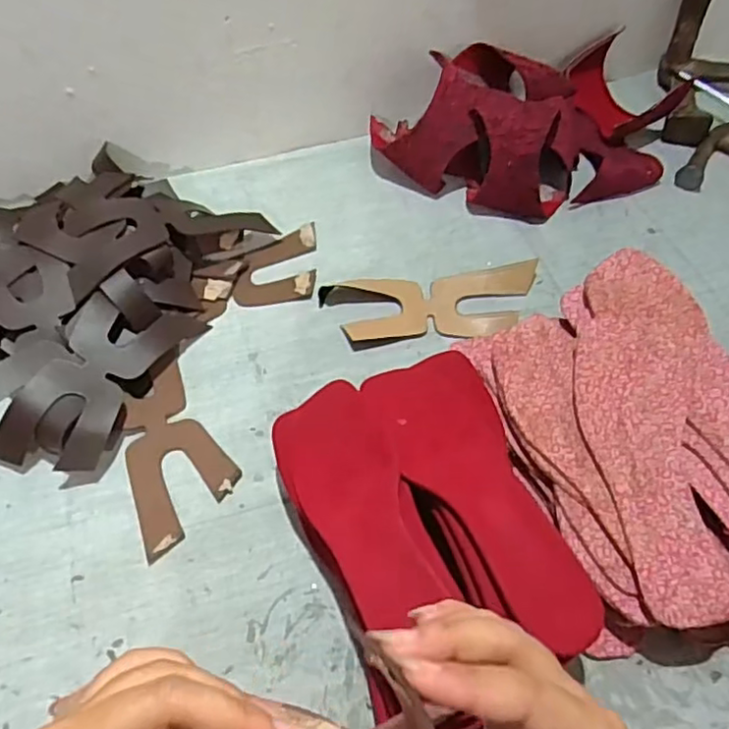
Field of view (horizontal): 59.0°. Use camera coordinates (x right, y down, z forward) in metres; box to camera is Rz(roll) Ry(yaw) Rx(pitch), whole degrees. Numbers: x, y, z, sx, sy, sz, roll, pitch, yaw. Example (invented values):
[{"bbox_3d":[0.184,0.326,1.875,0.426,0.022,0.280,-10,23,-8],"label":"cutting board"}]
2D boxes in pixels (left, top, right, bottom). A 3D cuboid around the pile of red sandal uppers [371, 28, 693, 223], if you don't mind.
[{"bbox_3d":[0.186,-0.265,0.723,0.315,0.104,0.191,-18,59,-13],"label":"pile of red sandal uppers"}]

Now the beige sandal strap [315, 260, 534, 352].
[{"bbox_3d":[0.067,-0.061,0.630,0.211,0.018,0.074,-5,57,-5],"label":"beige sandal strap"}]

